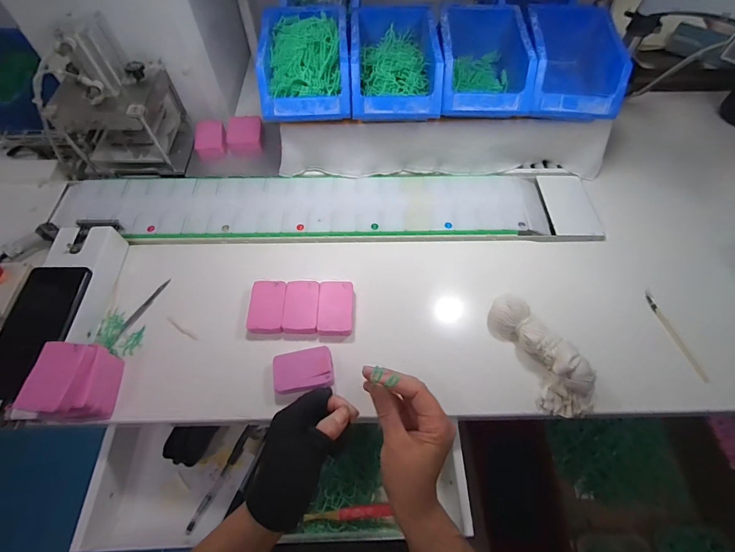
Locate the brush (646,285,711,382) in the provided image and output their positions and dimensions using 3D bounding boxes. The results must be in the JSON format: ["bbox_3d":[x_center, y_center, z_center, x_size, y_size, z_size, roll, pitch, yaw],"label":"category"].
[{"bbox_3d":[0.412,0.077,0.479,0.010,0.012,0.129,-12,62,-7],"label":"brush"}]

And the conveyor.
[{"bbox_3d":[-0.062,-0.113,0.575,0.848,0.029,0.143,-2,61,-1],"label":"conveyor"}]

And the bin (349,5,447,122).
[{"bbox_3d":[0.038,-0.315,0.519,0.121,0.067,0.185,-1,61,-1],"label":"bin"}]

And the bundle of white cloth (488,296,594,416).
[{"bbox_3d":[0.220,0.088,0.437,0.074,0.049,0.158,-20,63,-11],"label":"bundle of white cloth"}]

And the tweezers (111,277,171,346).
[{"bbox_3d":[-0.310,0.046,0.489,0.012,0.007,0.105,23,63,12],"label":"tweezers"}]

